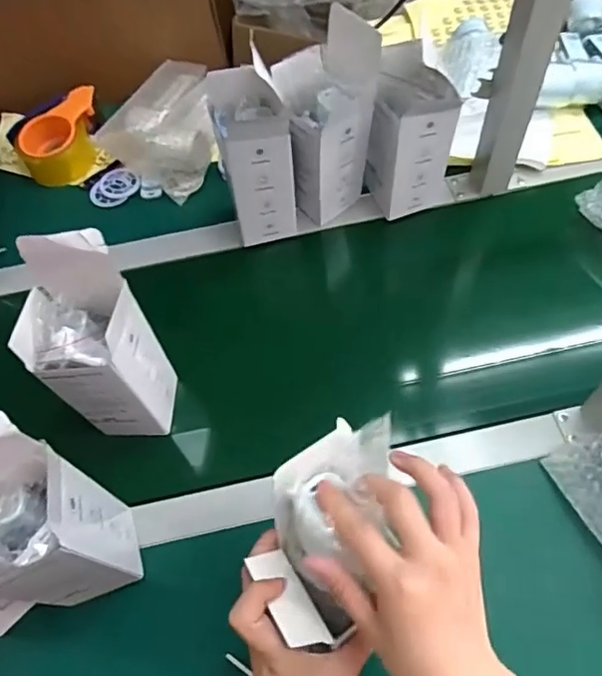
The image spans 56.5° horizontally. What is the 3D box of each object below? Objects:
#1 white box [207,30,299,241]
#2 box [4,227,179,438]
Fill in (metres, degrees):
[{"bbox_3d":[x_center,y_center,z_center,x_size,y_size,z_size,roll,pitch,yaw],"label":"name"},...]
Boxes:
[{"bbox_3d":[-0.056,-0.215,0.651,0.079,0.202,0.093,-13,61,-3],"label":"white box"},{"bbox_3d":[-0.188,0.007,0.522,0.091,0.220,0.091,3,62,6],"label":"box"}]

